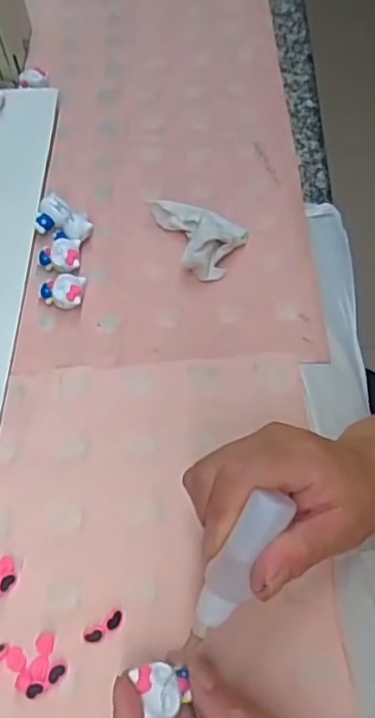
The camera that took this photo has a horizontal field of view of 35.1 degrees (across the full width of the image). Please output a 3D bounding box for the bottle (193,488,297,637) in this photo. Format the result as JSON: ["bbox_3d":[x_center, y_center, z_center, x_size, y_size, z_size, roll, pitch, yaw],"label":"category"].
[{"bbox_3d":[0.021,0.093,0.264,0.020,0.016,0.073,32,105,19],"label":"bottle"}]

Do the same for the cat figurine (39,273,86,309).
[{"bbox_3d":[-0.093,-0.049,0.438,0.032,0.018,0.024,4,60,5],"label":"cat figurine"}]

